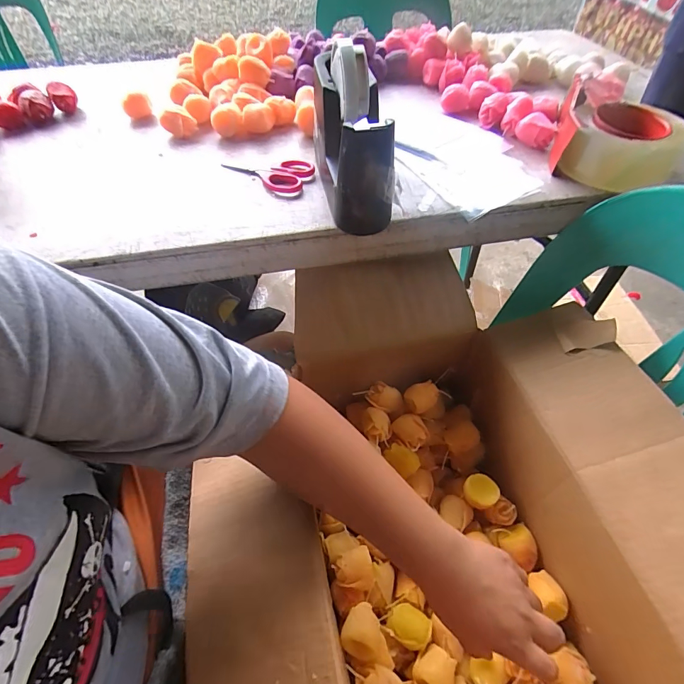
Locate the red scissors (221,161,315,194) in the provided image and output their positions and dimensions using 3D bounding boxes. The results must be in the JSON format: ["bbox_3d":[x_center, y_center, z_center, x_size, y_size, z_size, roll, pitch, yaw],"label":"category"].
[{"bbox_3d":[-0.087,-0.202,0.463,0.104,0.006,0.058,18,55,14],"label":"red scissors"}]

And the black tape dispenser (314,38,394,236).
[{"bbox_3d":[0.006,-0.215,0.402,0.060,0.121,0.178,-7,53,-5],"label":"black tape dispenser"}]

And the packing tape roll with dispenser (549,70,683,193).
[{"bbox_3d":[0.328,-0.252,0.474,0.129,0.062,0.148,20,56,15],"label":"packing tape roll with dispenser"}]

